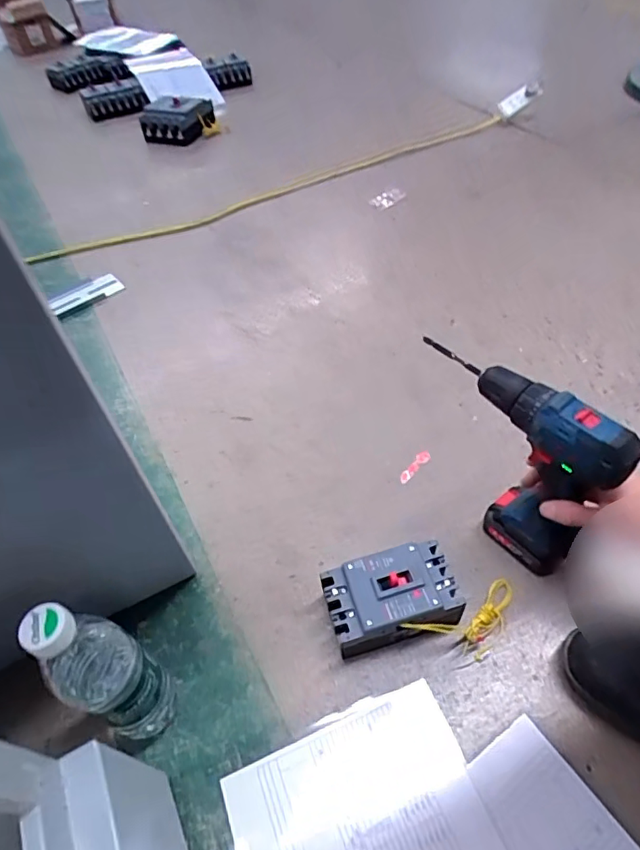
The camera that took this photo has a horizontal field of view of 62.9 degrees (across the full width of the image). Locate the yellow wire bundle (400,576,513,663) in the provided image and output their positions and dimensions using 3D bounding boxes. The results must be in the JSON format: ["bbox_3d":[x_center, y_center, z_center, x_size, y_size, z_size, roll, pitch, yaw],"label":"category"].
[{"bbox_3d":[0.153,0.202,0.537,0.136,0.050,0.060,-21,51,-12],"label":"yellow wire bundle"}]

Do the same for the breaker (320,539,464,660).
[{"bbox_3d":[0.076,0.184,0.548,0.131,0.068,0.084,-14,50,-7],"label":"breaker"}]

